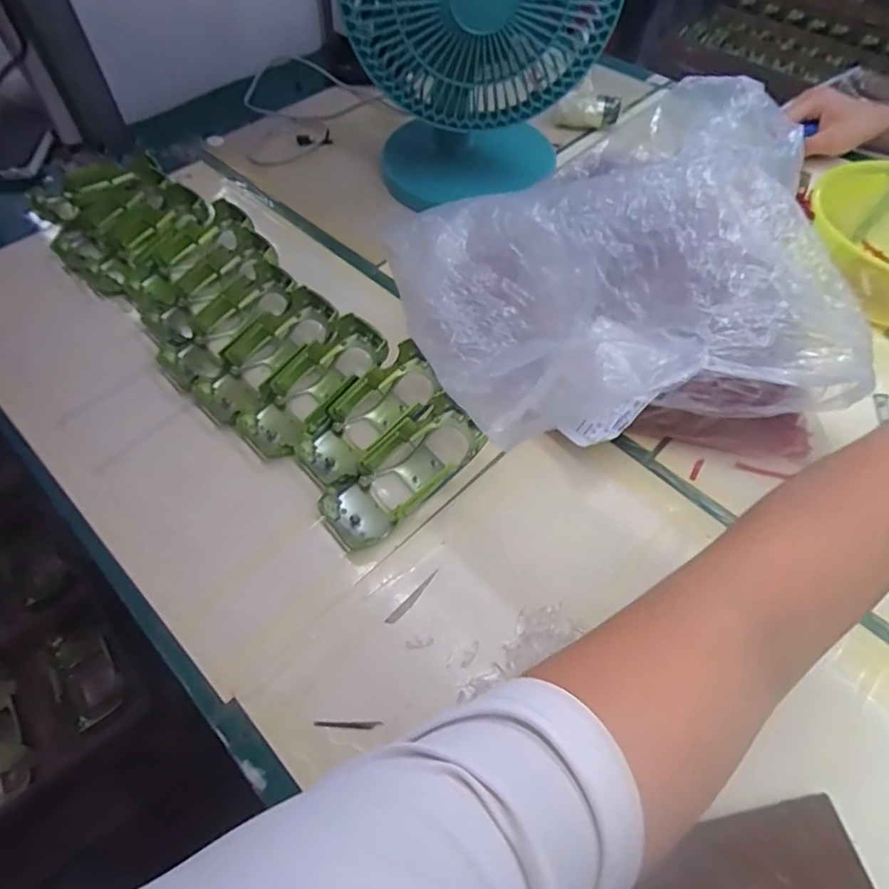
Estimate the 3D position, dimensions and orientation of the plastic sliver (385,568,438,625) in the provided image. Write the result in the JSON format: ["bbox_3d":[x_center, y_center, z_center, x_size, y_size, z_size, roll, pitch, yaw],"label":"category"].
[{"bbox_3d":[-0.021,0.106,0.394,0.006,0.004,0.050,39,64,23],"label":"plastic sliver"}]

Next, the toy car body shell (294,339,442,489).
[{"bbox_3d":[-0.060,-0.024,0.459,0.058,0.036,0.132,36,63,22],"label":"toy car body shell"}]

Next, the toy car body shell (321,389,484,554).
[{"bbox_3d":[-0.030,0.024,0.430,0.134,0.033,0.058,-44,66,-10],"label":"toy car body shell"}]

